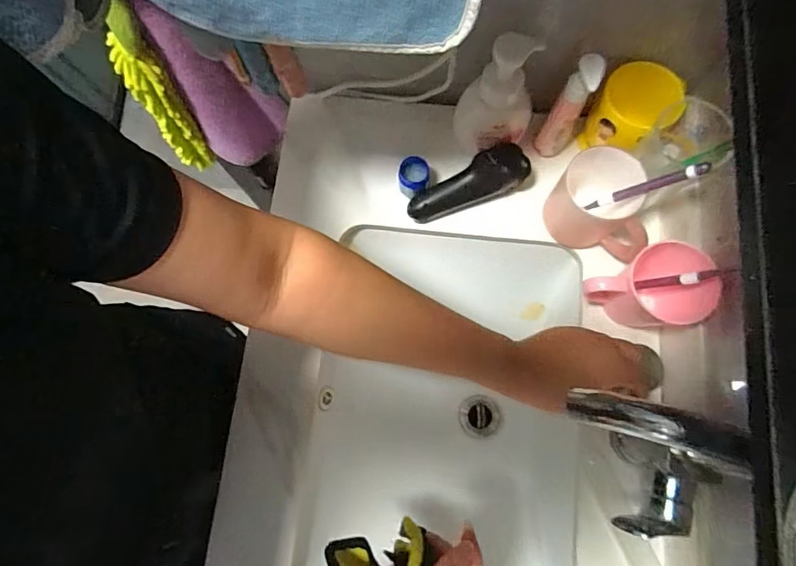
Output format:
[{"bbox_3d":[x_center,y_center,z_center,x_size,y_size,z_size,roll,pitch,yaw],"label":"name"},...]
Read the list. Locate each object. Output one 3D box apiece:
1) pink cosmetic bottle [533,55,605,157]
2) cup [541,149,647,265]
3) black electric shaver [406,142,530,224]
[{"bbox_3d":[0.191,-0.192,0.524,0.029,0.149,0.032,41,81,10],"label":"pink cosmetic bottle"},{"bbox_3d":[0.229,-0.089,0.527,0.109,0.098,0.076,21,78,7],"label":"cup"},{"bbox_3d":[0.085,-0.118,0.572,0.154,0.054,0.044,-25,77,9],"label":"black electric shaver"}]

